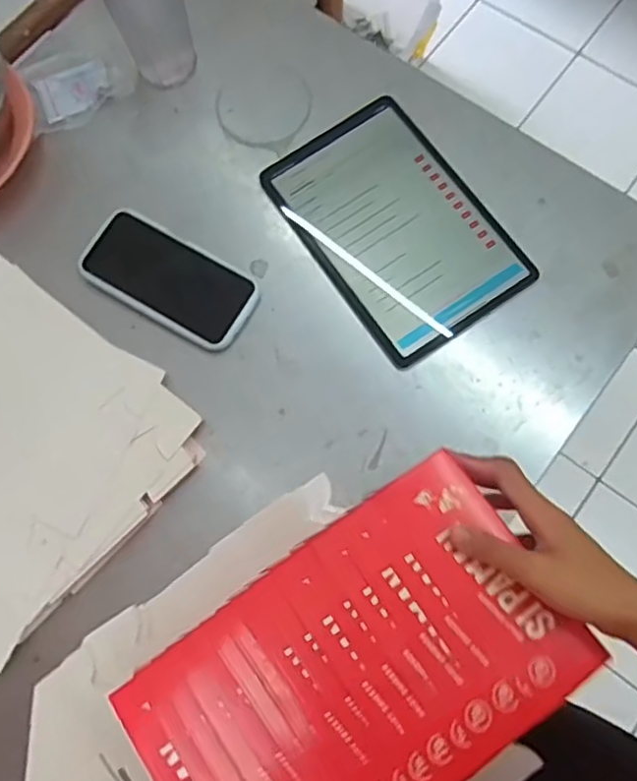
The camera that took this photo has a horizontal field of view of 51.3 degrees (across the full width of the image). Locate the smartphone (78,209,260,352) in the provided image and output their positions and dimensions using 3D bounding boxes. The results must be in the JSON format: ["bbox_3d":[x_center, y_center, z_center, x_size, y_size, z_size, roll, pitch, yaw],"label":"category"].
[{"bbox_3d":[-0.146,-0.109,0.646,0.169,0.006,0.081,30,80,6],"label":"smartphone"}]

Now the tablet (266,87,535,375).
[{"bbox_3d":[0.075,-0.164,0.653,0.166,0.013,0.247,-34,76,-7],"label":"tablet"}]

